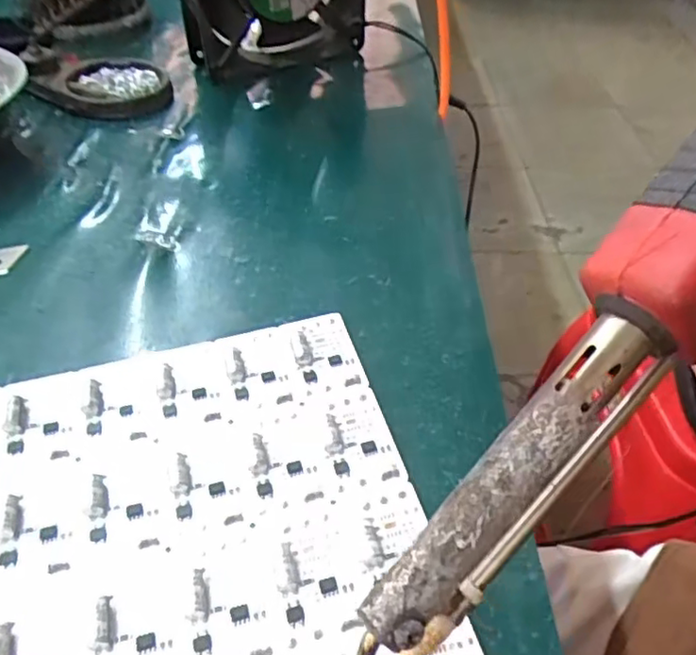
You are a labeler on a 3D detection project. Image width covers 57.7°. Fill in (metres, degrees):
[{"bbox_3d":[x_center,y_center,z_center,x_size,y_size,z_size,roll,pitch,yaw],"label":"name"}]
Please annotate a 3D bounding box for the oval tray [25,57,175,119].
[{"bbox_3d":[-0.160,-0.160,0.420,0.087,0.012,0.071,30,51,27],"label":"oval tray"}]

